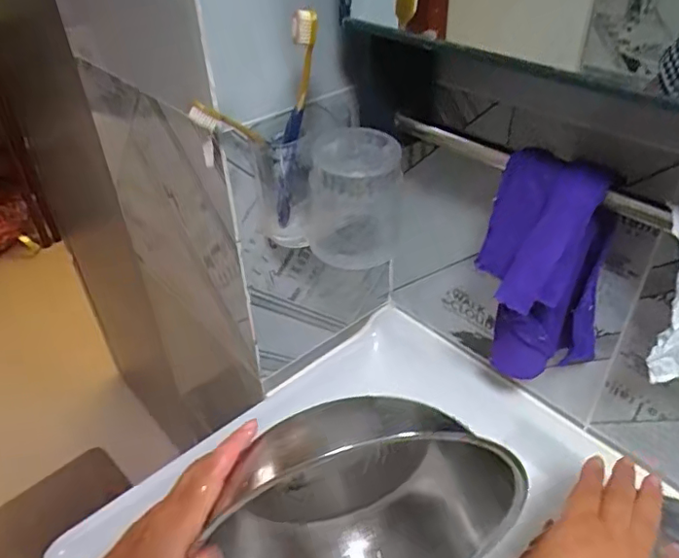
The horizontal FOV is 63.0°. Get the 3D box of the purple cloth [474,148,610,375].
[{"bbox_3d":[0.166,0.012,0.461,0.106,0.214,0.080,15,38,22],"label":"purple cloth"}]

